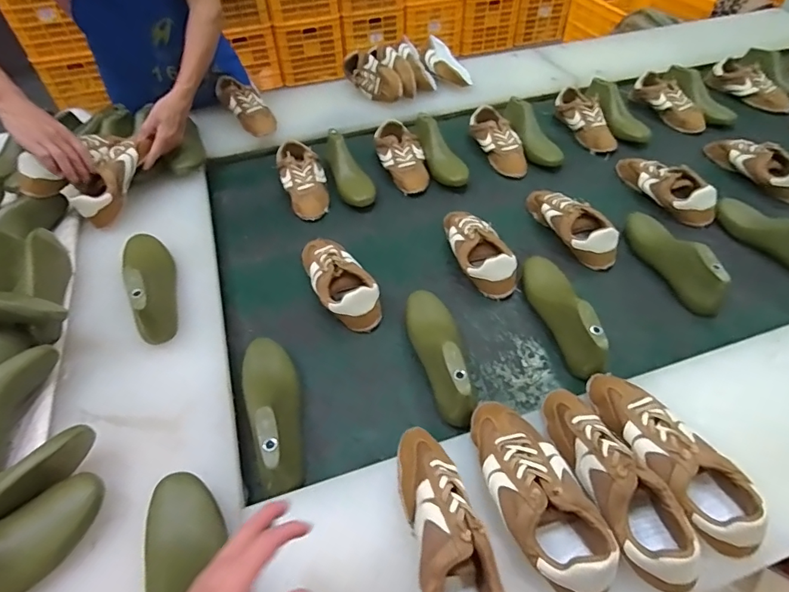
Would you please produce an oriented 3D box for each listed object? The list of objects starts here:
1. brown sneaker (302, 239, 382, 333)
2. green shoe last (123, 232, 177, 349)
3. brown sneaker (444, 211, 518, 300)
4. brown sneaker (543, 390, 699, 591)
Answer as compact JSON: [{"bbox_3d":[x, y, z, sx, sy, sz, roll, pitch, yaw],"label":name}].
[{"bbox_3d":[-0.103,-0.032,0.825,0.093,0.067,0.228,-24,53,-17],"label":"brown sneaker"},{"bbox_3d":[-0.402,-0.032,0.754,0.076,0.091,0.237,-24,53,-17],"label":"green shoe last"},{"bbox_3d":[0.149,-0.094,0.865,0.088,0.070,0.231,-14,51,-10],"label":"brown sneaker"},{"bbox_3d":[0.248,0.198,0.527,0.075,0.072,0.234,-14,51,-9],"label":"brown sneaker"}]

